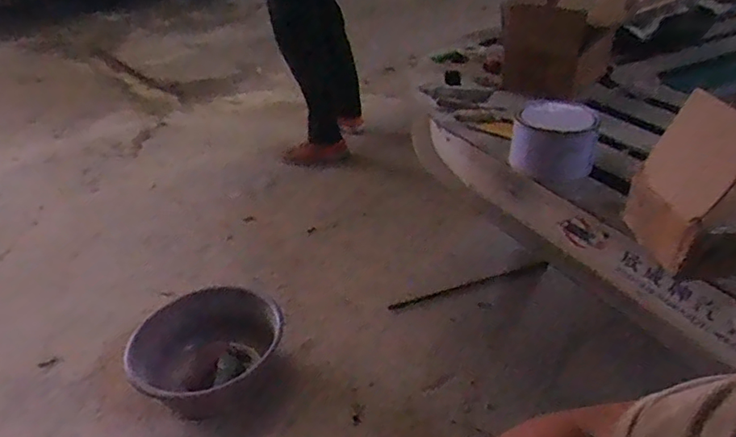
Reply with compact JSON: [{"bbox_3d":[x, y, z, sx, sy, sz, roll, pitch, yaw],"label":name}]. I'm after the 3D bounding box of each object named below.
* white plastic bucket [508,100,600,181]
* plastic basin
[{"bbox_3d":[0.314,-0.136,0.923,0.133,0.087,0.149,12,36,20],"label":"white plastic bucket"},{"bbox_3d":[-0.410,0.329,1.328,0.368,0.139,0.336,-2,33,2],"label":"plastic basin"}]

